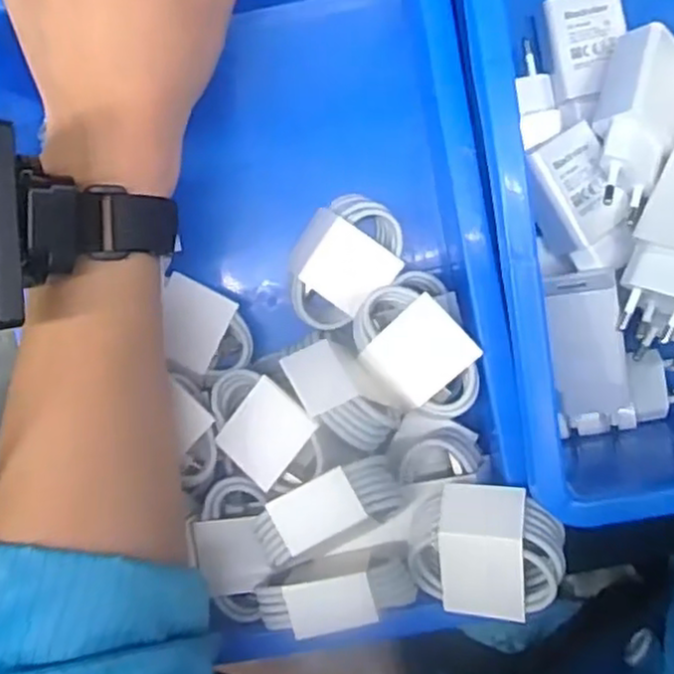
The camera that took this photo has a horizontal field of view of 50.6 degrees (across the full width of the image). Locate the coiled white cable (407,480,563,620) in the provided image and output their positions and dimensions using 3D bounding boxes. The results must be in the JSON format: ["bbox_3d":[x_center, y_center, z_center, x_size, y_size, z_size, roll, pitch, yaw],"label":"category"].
[{"bbox_3d":[0.063,0.091,0.301,0.060,0.023,0.053,5,94,4],"label":"coiled white cable"}]

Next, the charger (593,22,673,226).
[{"bbox_3d":[0.130,-0.090,0.309,0.037,0.026,0.075,22,91,-25],"label":"charger"}]

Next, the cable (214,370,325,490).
[{"bbox_3d":[-0.031,0.041,0.324,0.062,0.017,0.038,44,101,20],"label":"cable"}]

